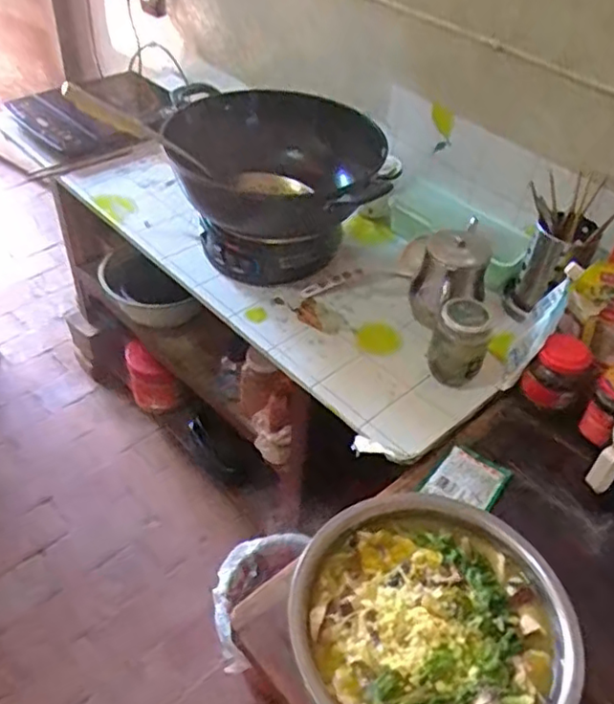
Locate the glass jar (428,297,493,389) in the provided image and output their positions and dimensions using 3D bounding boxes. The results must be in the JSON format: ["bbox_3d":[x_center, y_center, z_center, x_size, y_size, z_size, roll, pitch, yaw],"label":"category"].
[{"bbox_3d":[0.226,-0.014,0.951,0.064,0.121,0.078,1,46,-4],"label":"glass jar"}]

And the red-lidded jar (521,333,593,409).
[{"bbox_3d":[0.370,0.029,0.943,0.068,0.084,0.072,2,46,-2],"label":"red-lidded jar"}]

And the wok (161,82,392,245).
[{"bbox_3d":[-0.072,-0.346,1.138,0.398,0.133,0.313,14,45,10],"label":"wok"}]

